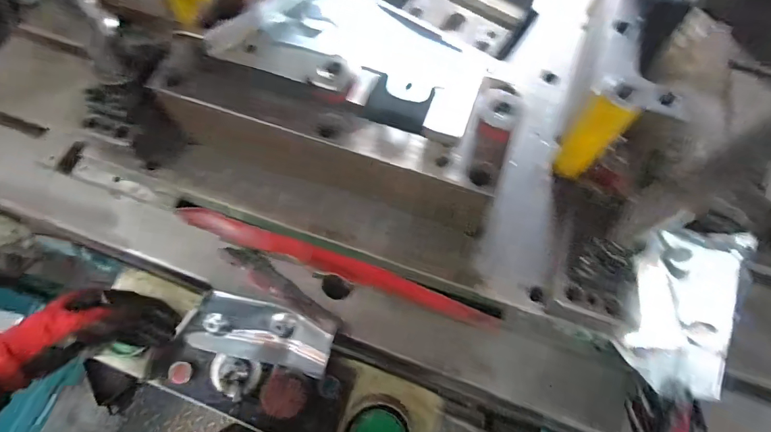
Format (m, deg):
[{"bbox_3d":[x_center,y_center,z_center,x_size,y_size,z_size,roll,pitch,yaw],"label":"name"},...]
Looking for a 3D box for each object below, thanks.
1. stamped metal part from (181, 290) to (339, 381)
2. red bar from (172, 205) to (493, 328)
[{"bbox_3d":[-0.178,0.159,0.565,0.209,0.043,0.098,12,96,7],"label":"stamped metal part"},{"bbox_3d":[-0.055,0.070,0.568,0.442,0.032,0.025,20,66,-4],"label":"red bar"}]

